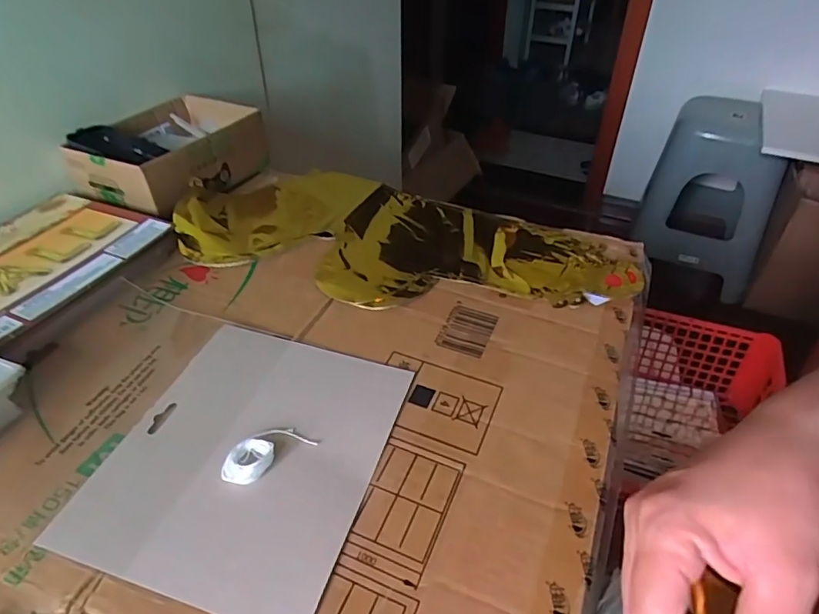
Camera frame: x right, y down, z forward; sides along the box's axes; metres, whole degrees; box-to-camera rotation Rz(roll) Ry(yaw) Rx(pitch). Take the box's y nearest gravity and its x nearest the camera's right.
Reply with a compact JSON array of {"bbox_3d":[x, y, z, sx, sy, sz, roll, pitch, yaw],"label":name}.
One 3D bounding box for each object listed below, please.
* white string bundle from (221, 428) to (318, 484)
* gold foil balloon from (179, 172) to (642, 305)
[{"bbox_3d":[-0.094,0.091,0.347,0.059,0.011,0.033,-26,47,-29],"label":"white string bundle"},{"bbox_3d":[-0.012,-0.068,0.533,0.436,0.012,0.200,17,43,18],"label":"gold foil balloon"}]

